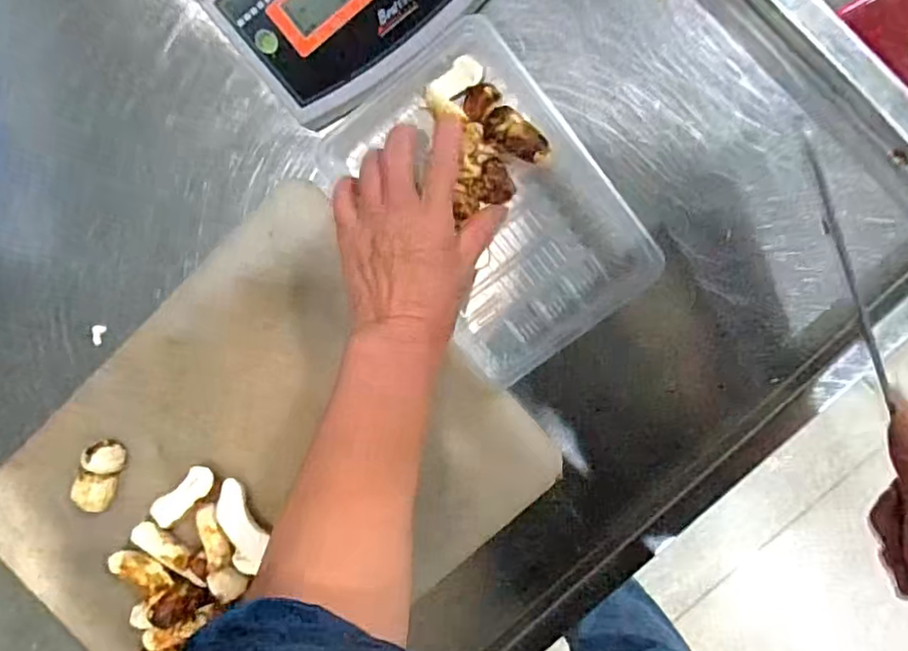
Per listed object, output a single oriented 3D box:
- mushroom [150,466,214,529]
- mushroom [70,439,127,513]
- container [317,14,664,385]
[{"bbox_3d":[-0.201,0.127,0.452,0.051,0.014,0.021,-42,91,8],"label":"mushroom"},{"bbox_3d":[-0.266,0.114,0.457,0.024,0.019,0.055,19,97,3],"label":"mushroom"},{"bbox_3d":[0.026,-0.081,0.418,0.144,0.023,0.212,-36,92,9],"label":"container"}]

